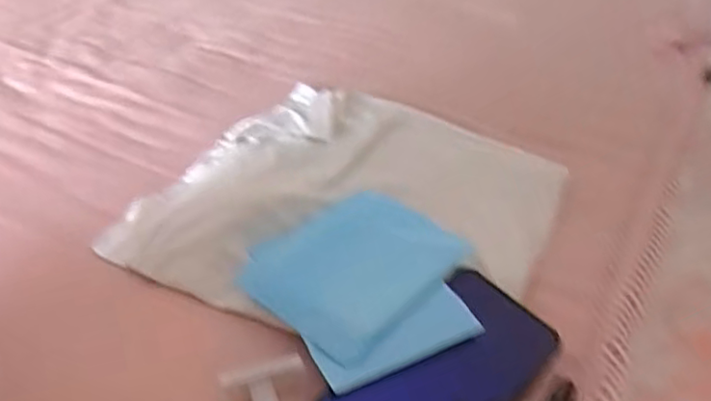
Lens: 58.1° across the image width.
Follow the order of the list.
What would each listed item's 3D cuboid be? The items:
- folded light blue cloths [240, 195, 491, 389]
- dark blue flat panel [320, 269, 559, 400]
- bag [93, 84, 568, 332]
[{"bbox_3d":[0.011,0.048,0.405,0.132,0.011,0.134,-28,48,-28],"label":"folded light blue cloths"},{"bbox_3d":[0.048,0.100,0.360,0.073,0.011,0.165,33,47,29],"label":"dark blue flat panel"},{"bbox_3d":[-0.001,-0.003,0.472,0.272,0.029,0.252,20,42,17],"label":"bag"}]

